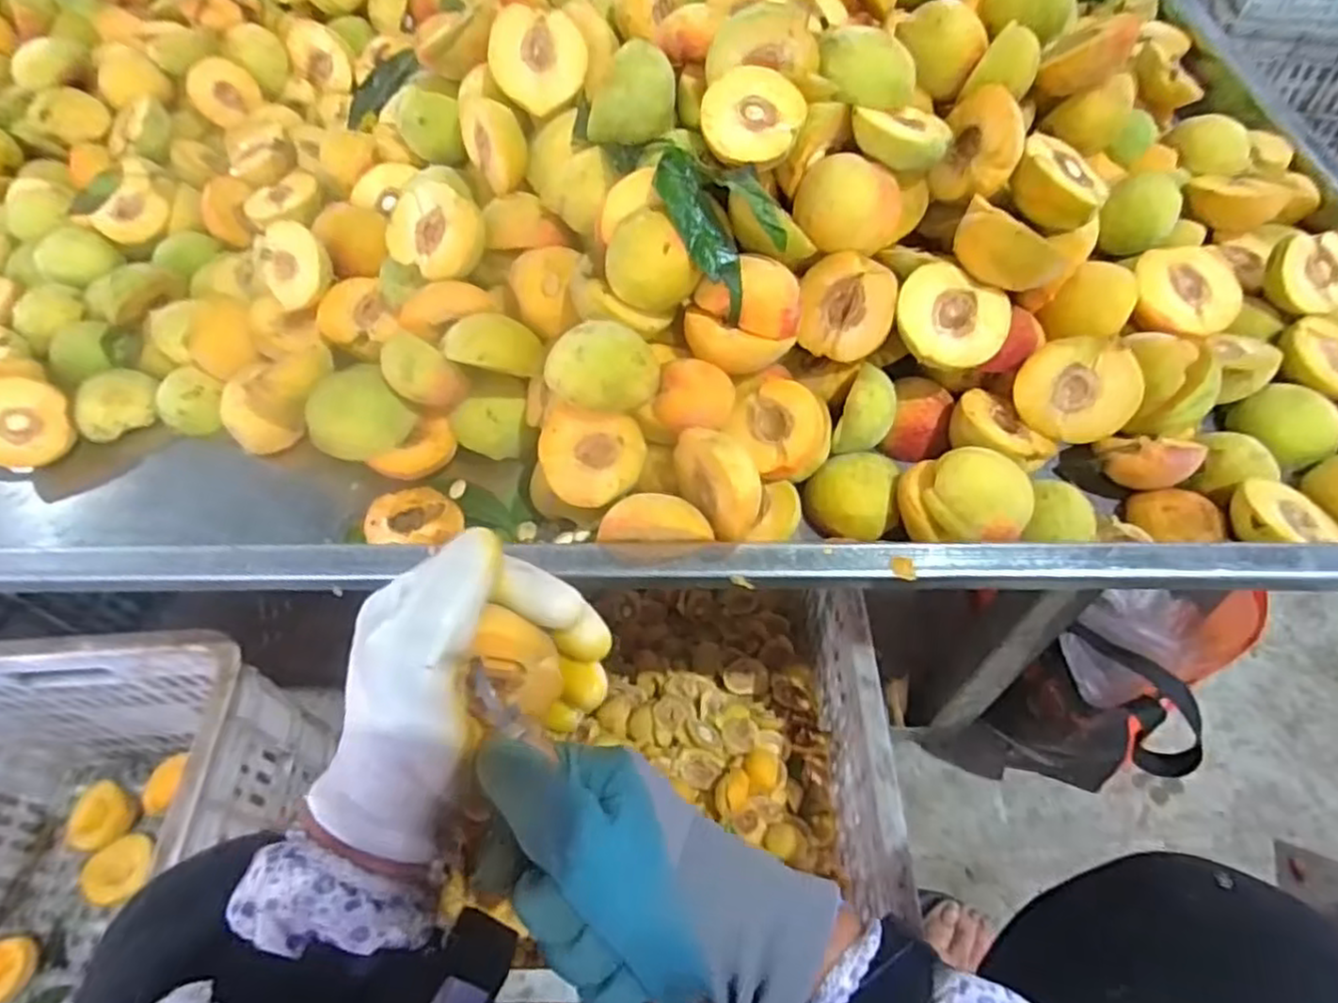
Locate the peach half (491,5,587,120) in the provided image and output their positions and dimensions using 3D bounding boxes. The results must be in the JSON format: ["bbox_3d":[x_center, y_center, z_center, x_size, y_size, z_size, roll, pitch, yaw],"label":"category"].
[{"bbox_3d":[-0.086,-0.286,0.477,0.061,0.031,0.068,5,90,-3],"label":"peach half"}]

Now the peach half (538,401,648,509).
[{"bbox_3d":[-0.045,-0.027,0.423,0.059,0.029,0.055,0,98,3],"label":"peach half"}]

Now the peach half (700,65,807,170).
[{"bbox_3d":[0.049,-0.229,0.437,0.059,0.029,0.057,-1,97,-5],"label":"peach half"}]

